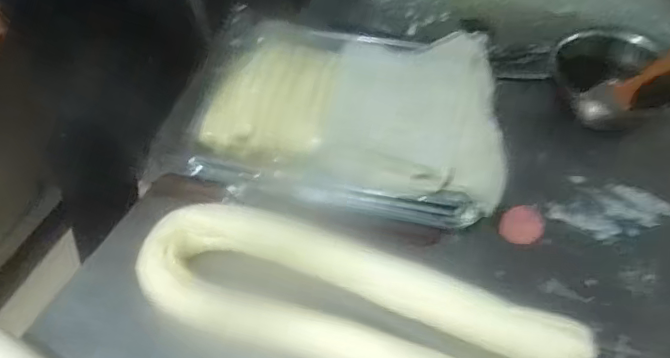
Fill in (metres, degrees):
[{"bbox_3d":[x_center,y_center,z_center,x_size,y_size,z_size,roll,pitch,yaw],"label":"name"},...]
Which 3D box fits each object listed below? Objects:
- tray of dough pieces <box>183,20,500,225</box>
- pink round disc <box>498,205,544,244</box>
[{"bbox_3d":[0.019,-0.099,0.751,0.395,0.096,0.285,7,51,6],"label":"tray of dough pieces"},{"bbox_3d":[0.240,0.058,0.726,0.053,0.014,0.055,0,50,0],"label":"pink round disc"}]

